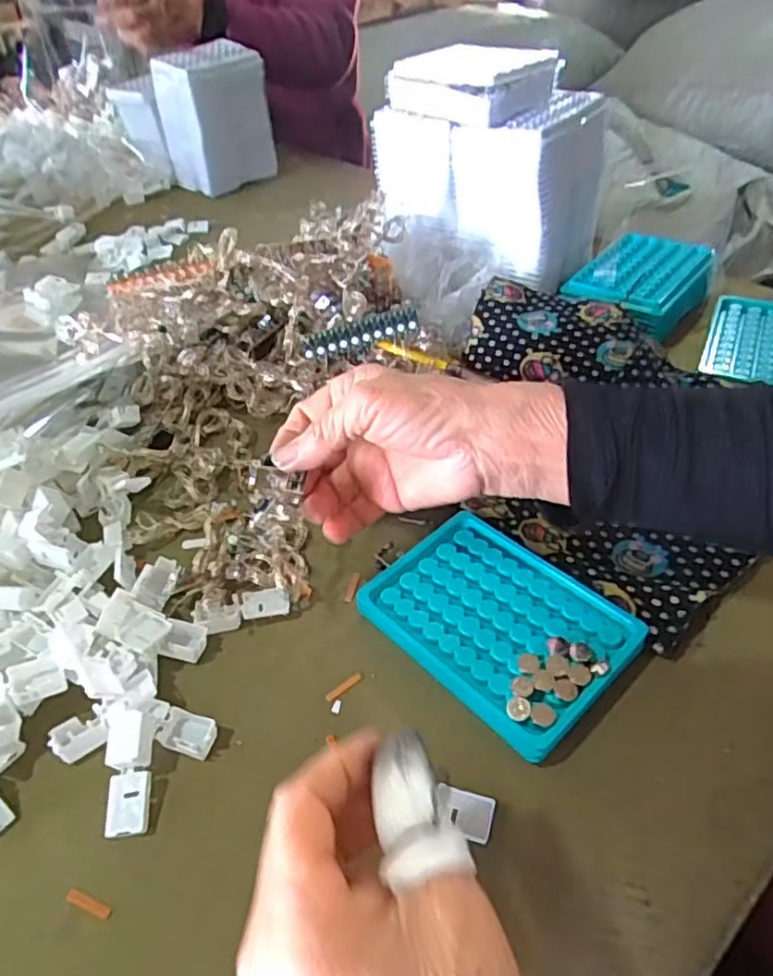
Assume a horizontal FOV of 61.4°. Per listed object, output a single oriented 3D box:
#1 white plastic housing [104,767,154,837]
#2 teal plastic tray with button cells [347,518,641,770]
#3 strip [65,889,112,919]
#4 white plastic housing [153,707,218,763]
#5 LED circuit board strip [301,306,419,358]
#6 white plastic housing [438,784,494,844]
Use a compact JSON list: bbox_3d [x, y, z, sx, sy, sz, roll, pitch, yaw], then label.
[{"bbox_3d":[-0.122,0.149,0.309,0.020,0.004,0.029,-4,58,-6],"label":"white plastic housing"},{"bbox_3d":[0.062,0.071,0.365,0.103,0.020,0.134,-34,51,-29],"label":"teal plastic tray with button cells"},{"bbox_3d":[-0.130,0.181,0.284,0.022,0.004,0.005,13,46,16],"label":"strip"},{"bbox_3d":[-0.100,0.126,0.333,0.029,0.012,0.018,12,45,16],"label":"white plastic housing"},{"bbox_3d":[-0.021,-0.123,0.516,0.093,0.021,0.006,-15,30,-1],"label":"LED circuit board strip"},{"bbox_3d":[0.035,0.148,0.298,0.026,0.004,0.019,12,45,16],"label":"white plastic housing"}]

